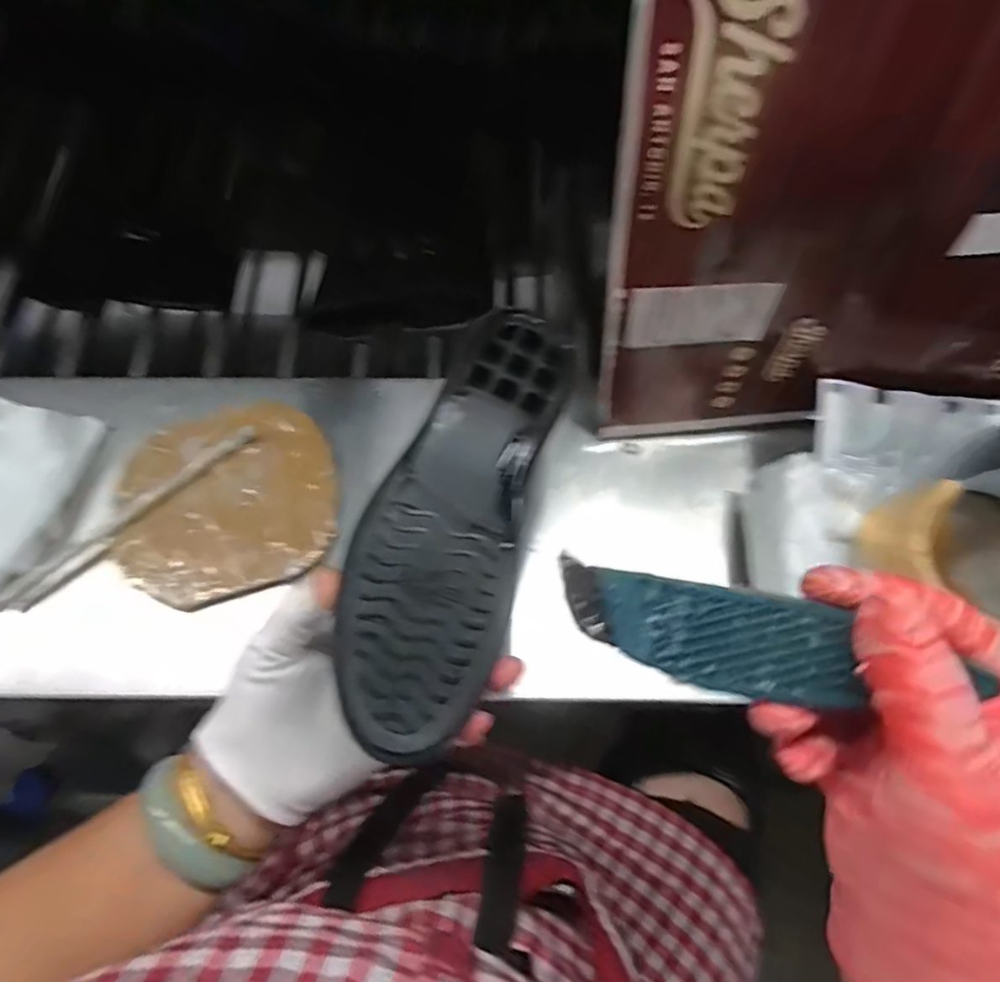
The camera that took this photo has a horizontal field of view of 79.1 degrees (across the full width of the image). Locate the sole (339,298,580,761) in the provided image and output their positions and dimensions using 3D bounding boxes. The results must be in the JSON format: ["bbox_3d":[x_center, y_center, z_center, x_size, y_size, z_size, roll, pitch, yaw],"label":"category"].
[{"bbox_3d":[-0.021,0.008,0.305,0.076,0.030,0.226,22,72,-11],"label":"sole"}]

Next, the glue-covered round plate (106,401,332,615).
[{"bbox_3d":[-0.191,0.009,0.421,0.146,0.016,0.132,-16,69,-6],"label":"glue-covered round plate"}]

